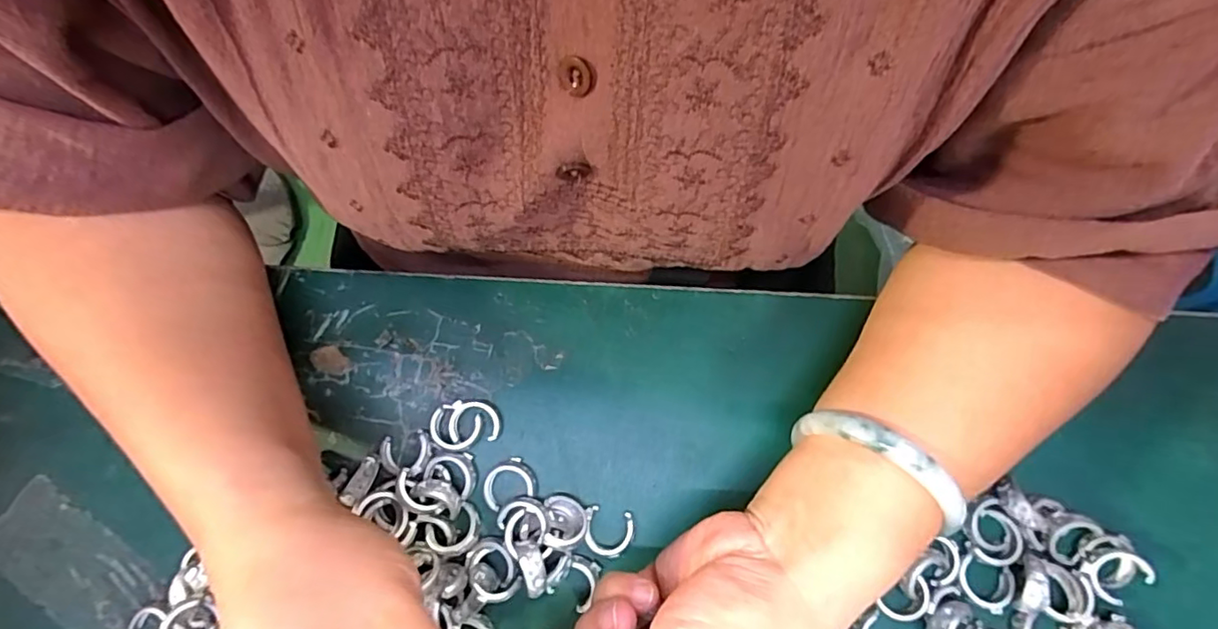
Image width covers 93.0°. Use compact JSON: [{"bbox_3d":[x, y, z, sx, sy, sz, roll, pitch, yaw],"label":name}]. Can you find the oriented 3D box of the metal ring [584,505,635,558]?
[{"bbox_3d":[0.000,0.103,0.273,0.023,0.008,0.021,-2,73,5],"label":"metal ring"}]

